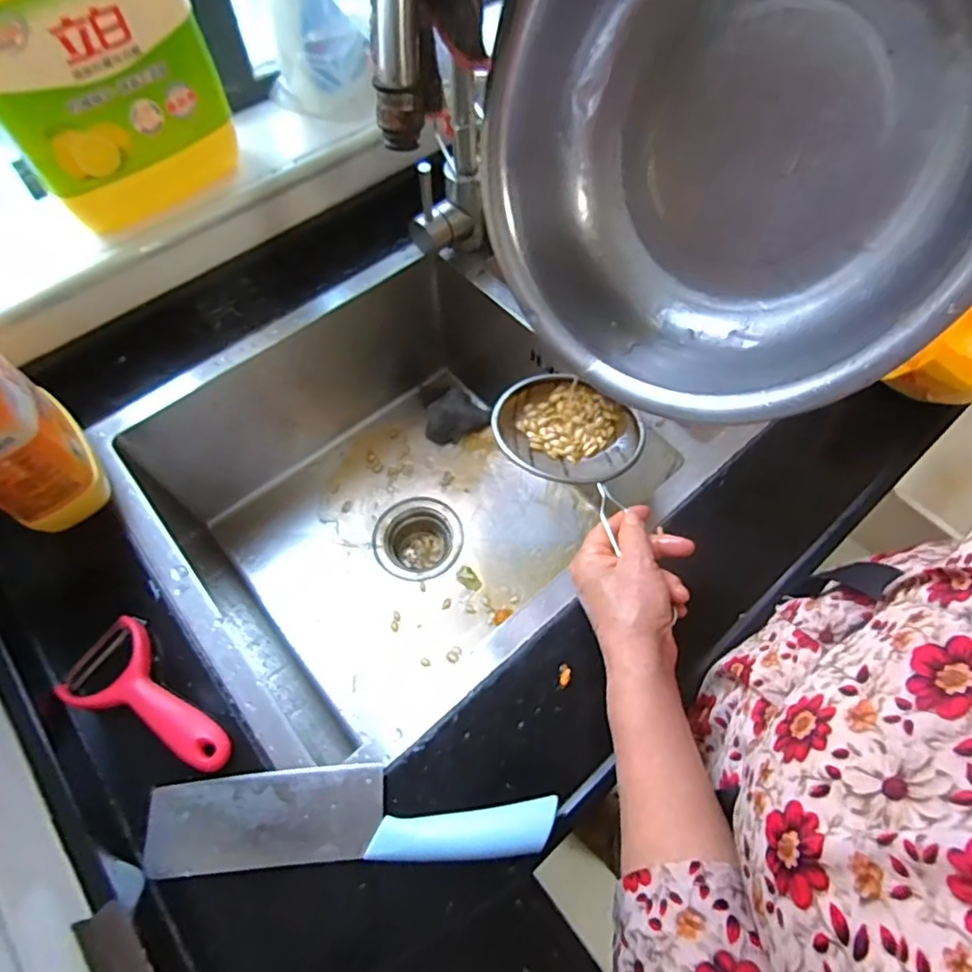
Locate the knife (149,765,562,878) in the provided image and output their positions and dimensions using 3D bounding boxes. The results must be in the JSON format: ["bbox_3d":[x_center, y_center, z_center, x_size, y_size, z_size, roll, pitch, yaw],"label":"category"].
[{"bbox_3d":[-0.093,0.220,0.387,0.270,0.016,0.059,-3,63,-1],"label":"knife"}]

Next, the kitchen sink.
[{"bbox_3d":[-0.086,-0.006,0.653,0.475,0.244,0.394,-38,68,-17],"label":"kitchen sink"}]

